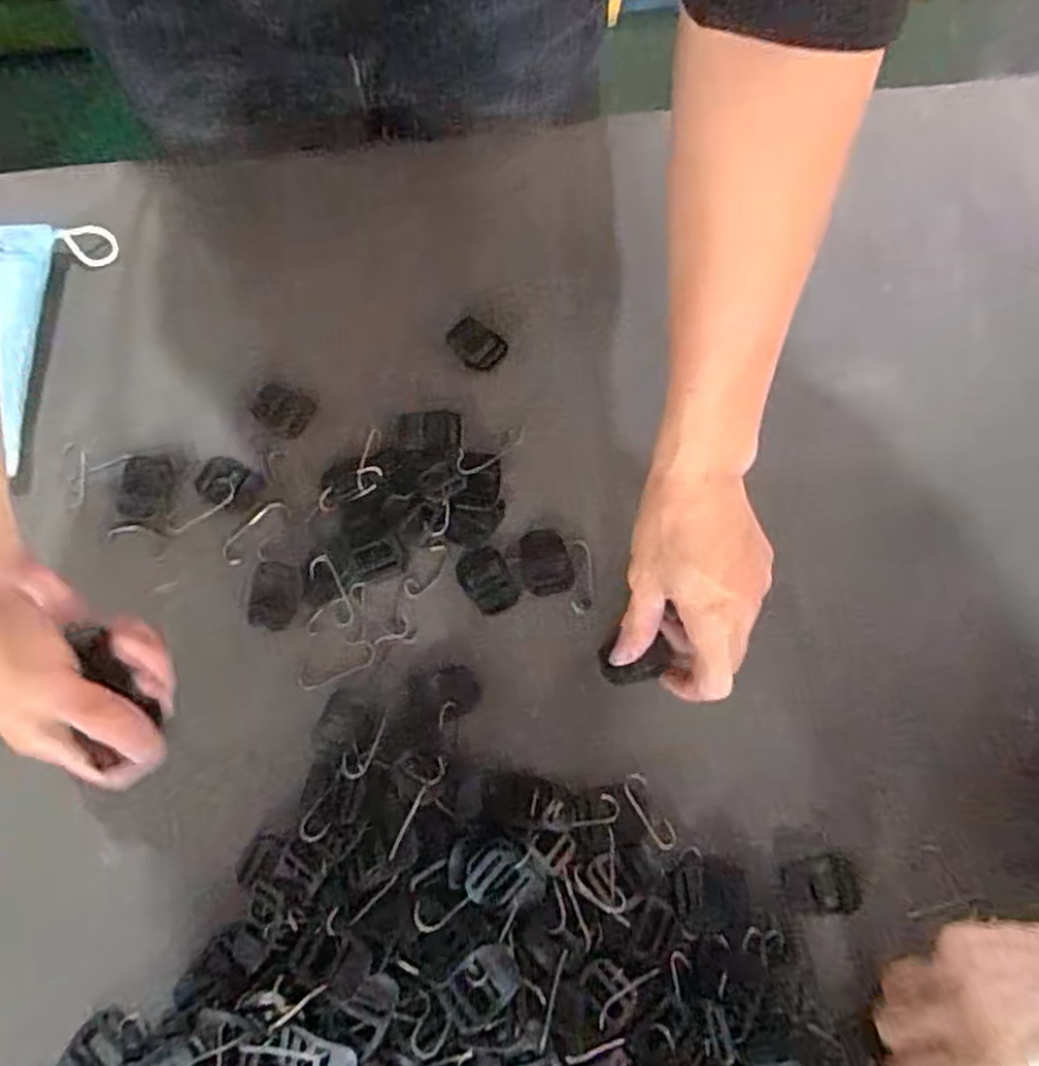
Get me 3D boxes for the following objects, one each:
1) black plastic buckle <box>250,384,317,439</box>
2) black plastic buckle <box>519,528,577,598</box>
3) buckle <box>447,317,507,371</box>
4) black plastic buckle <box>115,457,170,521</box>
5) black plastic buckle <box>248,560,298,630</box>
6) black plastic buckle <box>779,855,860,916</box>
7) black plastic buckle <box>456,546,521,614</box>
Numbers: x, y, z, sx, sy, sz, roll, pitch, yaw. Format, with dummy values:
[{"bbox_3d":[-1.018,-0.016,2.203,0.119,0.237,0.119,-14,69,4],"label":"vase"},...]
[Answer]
[{"bbox_3d":[-0.145,-0.075,0.452,0.037,0.004,0.029,24,75,5],"label":"black plastic buckle"},{"bbox_3d":[0.015,0.017,0.432,0.029,0.004,0.038,-9,75,-4],"label":"black plastic buckle"},{"bbox_3d":[-0.028,-0.118,0.467,0.026,0.006,0.038,-44,80,-12],"label":"buckle"},{"bbox_3d":[-0.223,-0.027,0.437,0.030,0.004,0.038,4,75,-1],"label":"black plastic buckle"},{"bbox_3d":[-0.139,0.036,0.421,0.027,0.004,0.037,3,75,-1],"label":"black plastic buckle"},{"bbox_3d":[0.157,0.185,0.389,0.039,0.005,0.028,0,75,-2],"label":"black plastic buckle"},{"bbox_3d":[-0.019,0.028,0.428,0.028,0.004,0.038,-31,78,-10],"label":"black plastic buckle"}]

